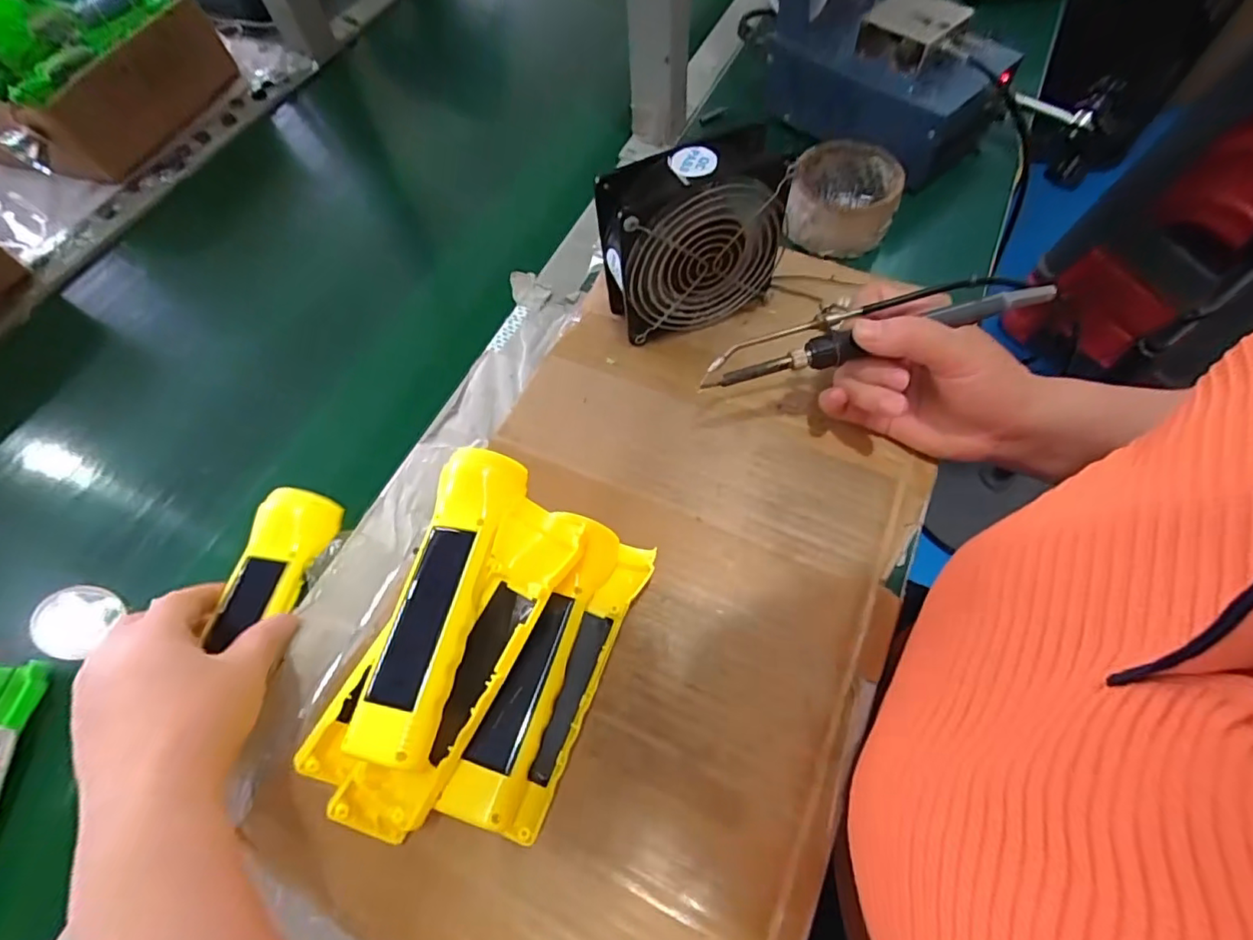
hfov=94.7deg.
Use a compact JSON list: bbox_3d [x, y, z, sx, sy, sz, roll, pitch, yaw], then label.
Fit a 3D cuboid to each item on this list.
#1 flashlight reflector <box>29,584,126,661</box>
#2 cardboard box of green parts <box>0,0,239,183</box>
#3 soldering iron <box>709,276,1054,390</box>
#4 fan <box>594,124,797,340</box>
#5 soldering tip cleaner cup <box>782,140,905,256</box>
[{"bbox_3d":[-0.345,0.095,0.363,0.015,0.042,0.043,-16,48,34],"label":"flashlight reflector"},{"bbox_3d":[-0.677,-0.445,0.615,0.428,0.114,0.236,14,65,10],"label":"cardboard box of green parts"},{"bbox_3d":[0.148,-0.087,0.351,0.209,0.014,0.028,-14,61,4],"label":"soldering iron"},{"bbox_3d":[0.047,-0.151,0.400,0.123,0.128,0.044,-16,63,-5],"label":"fan"},{"bbox_3d":[0.177,-0.222,0.476,0.084,0.049,0.082,13,64,9],"label":"soldering tip cleaner cup"}]

